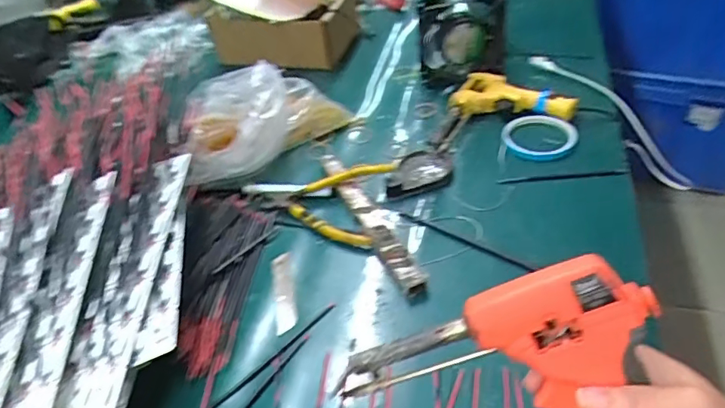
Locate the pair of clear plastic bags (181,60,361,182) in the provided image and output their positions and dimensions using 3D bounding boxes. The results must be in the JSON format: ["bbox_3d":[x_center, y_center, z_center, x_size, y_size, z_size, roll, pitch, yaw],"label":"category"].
[{"bbox_3d":[-0.120,-0.114,0.643,0.221,0.102,0.130,-22,44,-15],"label":"pair of clear plastic bags"}]

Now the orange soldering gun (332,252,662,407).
[{"bbox_3d":[0.092,0.088,0.303,0.195,0.132,0.042,13,12,12],"label":"orange soldering gun"}]

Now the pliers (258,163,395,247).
[{"bbox_3d":[-0.049,-0.014,0.583,0.153,0.033,0.107,7,44,15],"label":"pliers"}]

